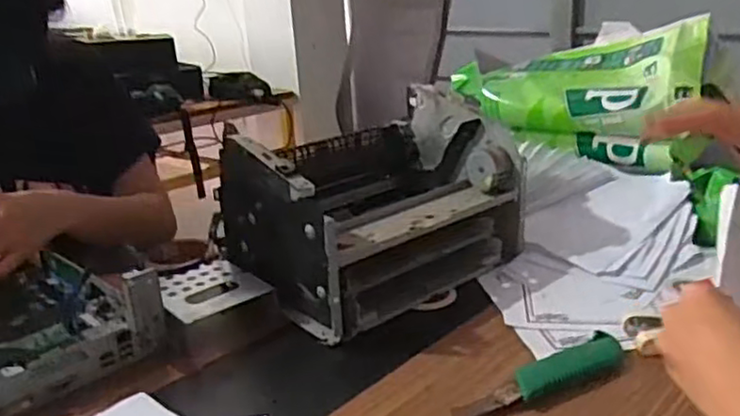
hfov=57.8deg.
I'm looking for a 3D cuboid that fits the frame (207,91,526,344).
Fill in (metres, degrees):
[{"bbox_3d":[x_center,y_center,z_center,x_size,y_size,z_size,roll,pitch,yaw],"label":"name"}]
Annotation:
[{"bbox_3d":[0.010,-0.010,0.778,0.317,0.161,0.223,-21,27,-34],"label":"frame"}]

